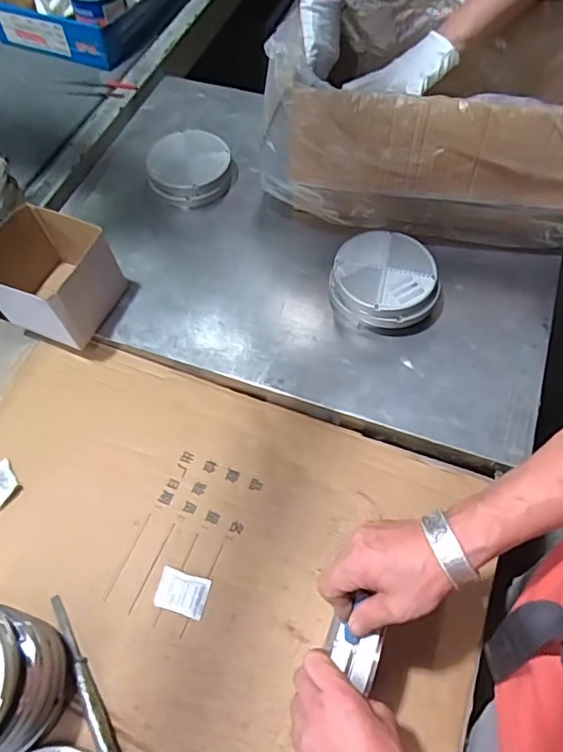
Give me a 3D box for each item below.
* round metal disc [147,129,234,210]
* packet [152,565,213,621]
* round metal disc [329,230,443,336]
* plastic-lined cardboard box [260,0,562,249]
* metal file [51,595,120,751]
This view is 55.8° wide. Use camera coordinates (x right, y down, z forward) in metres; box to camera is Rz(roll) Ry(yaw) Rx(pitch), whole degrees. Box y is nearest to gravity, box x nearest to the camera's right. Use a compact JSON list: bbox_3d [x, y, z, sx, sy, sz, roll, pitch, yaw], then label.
[{"bbox_3d":[-0.151,-0.342,0.882,0.136,0.049,0.125,-1,59,2],"label":"round metal disc"},{"bbox_3d":[-0.114,0.249,0.613,0.060,0.004,0.044,13,60,10],"label":"packet"},{"bbox_3d":[0.155,-0.134,0.769,0.155,0.064,0.138,24,63,14],"label":"round metal disc"},{"bbox_3d":[0.237,-0.393,0.800,0.488,0.215,0.293,10,60,9],"label":"plastic-lined cardboard box"},{"bbox_3d":[-0.217,0.321,0.571,0.020,0.018,0.180,-29,62,-14],"label":"metal file"}]

